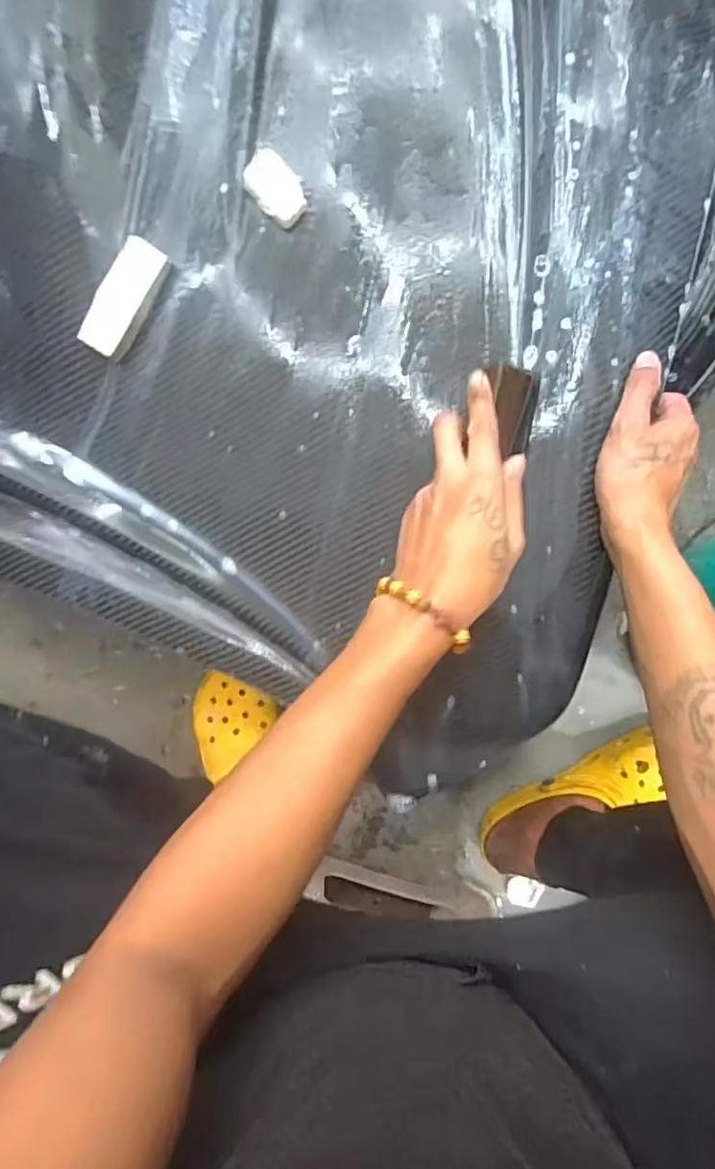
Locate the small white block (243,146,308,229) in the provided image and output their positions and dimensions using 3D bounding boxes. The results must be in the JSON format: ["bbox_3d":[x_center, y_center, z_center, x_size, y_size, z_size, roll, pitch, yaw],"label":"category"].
[{"bbox_3d":[-0.060,-0.295,0.439,0.034,0.012,0.052,-40,87,2],"label":"small white block"}]

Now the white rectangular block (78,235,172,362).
[{"bbox_3d":[-0.182,-0.222,0.457,0.035,0.018,0.088,37,102,6],"label":"white rectangular block"}]

